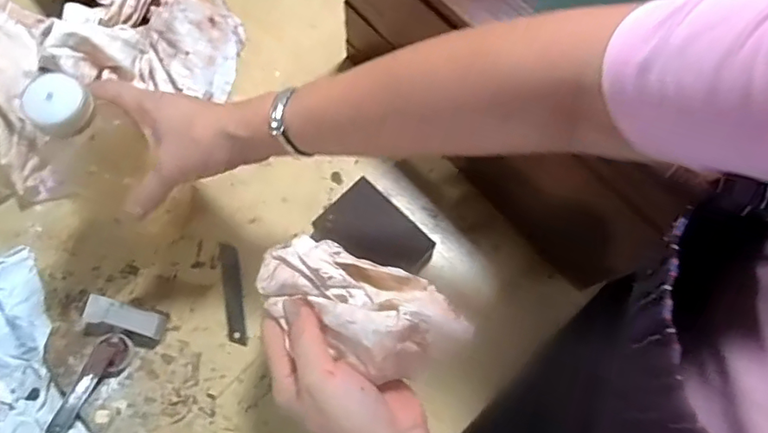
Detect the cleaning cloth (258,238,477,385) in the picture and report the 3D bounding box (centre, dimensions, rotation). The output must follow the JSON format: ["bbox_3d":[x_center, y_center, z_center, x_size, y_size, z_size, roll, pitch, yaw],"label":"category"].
[{"bbox_3d":[-0.016,0.055,0.354,0.136,0.053,0.069,23,73,24],"label":"cleaning cloth"}]

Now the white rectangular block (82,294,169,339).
[{"bbox_3d":[-0.233,0.093,0.499,0.073,0.027,0.022,15,73,4],"label":"white rectangular block"}]

